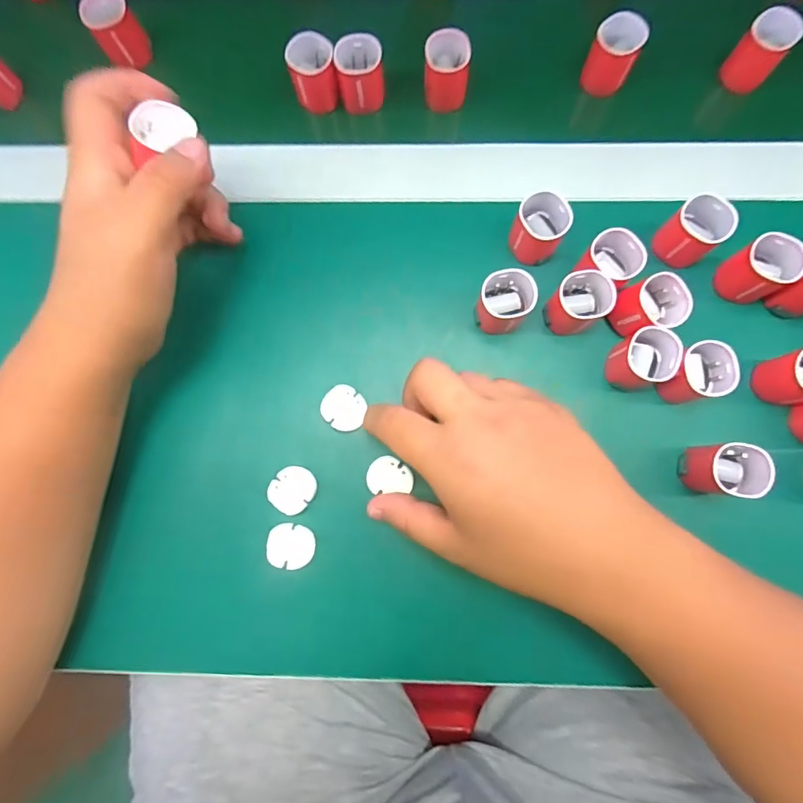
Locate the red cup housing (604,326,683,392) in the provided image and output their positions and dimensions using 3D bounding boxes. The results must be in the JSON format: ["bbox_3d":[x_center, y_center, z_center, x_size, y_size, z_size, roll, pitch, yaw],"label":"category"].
[{"bbox_3d":[0.139,-0.024,0.271,0.029,0.028,0.031,-3,84,2],"label":"red cup housing"}]

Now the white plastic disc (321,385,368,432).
[{"bbox_3d":[-0.035,0.004,0.289,0.027,0.005,0.024,35,88,3],"label":"white plastic disc"}]

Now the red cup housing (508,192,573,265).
[{"bbox_3d":[0.083,-0.104,0.288,0.030,0.029,0.032,0,84,2],"label":"red cup housing"}]

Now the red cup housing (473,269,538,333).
[{"bbox_3d":[0.062,-0.059,0.284,0.031,0.035,0.031,8,85,3],"label":"red cup housing"}]

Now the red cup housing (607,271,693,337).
[{"bbox_3d":[0.143,-0.055,0.273,0.033,0.029,0.031,0,84,2],"label":"red cup housing"}]

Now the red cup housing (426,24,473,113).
[{"bbox_3d":[0.031,-0.220,0.317,0.029,0.032,0.032,2,84,2],"label":"red cup housing"}]

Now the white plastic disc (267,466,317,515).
[{"bbox_3d":[-0.065,0.053,0.284,0.024,0.004,0.027,42,79,-6],"label":"white plastic disc"}]

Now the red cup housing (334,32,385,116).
[{"bbox_3d":[-0.027,-0.220,0.319,0.030,0.031,0.035,-2,84,2],"label":"red cup housing"}]

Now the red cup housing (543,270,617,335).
[{"bbox_3d":[0.104,-0.058,0.278,0.031,0.028,0.029,0,84,2],"label":"red cup housing"}]

